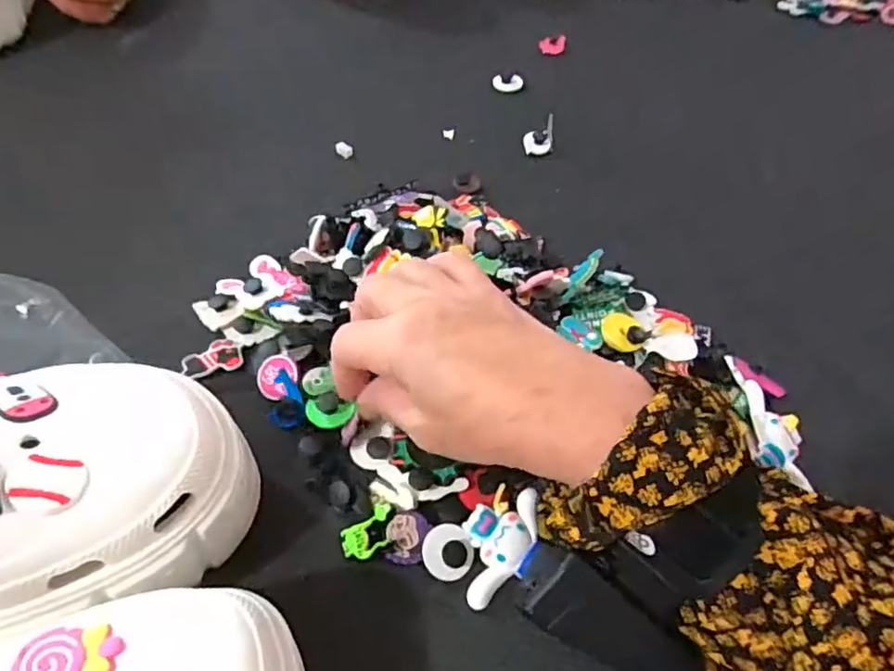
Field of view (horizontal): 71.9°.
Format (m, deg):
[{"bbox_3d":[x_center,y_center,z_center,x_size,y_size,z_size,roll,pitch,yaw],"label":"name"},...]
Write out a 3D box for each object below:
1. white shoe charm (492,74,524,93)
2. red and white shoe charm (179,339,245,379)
[{"bbox_3d":[0.053,-0.221,0.537,0.026,0.011,0.010,10,52,2],"label":"white shoe charm"},{"bbox_3d":[-0.130,0.013,0.342,0.031,0.005,0.018,-19,57,-19],"label":"red and white shoe charm"}]

